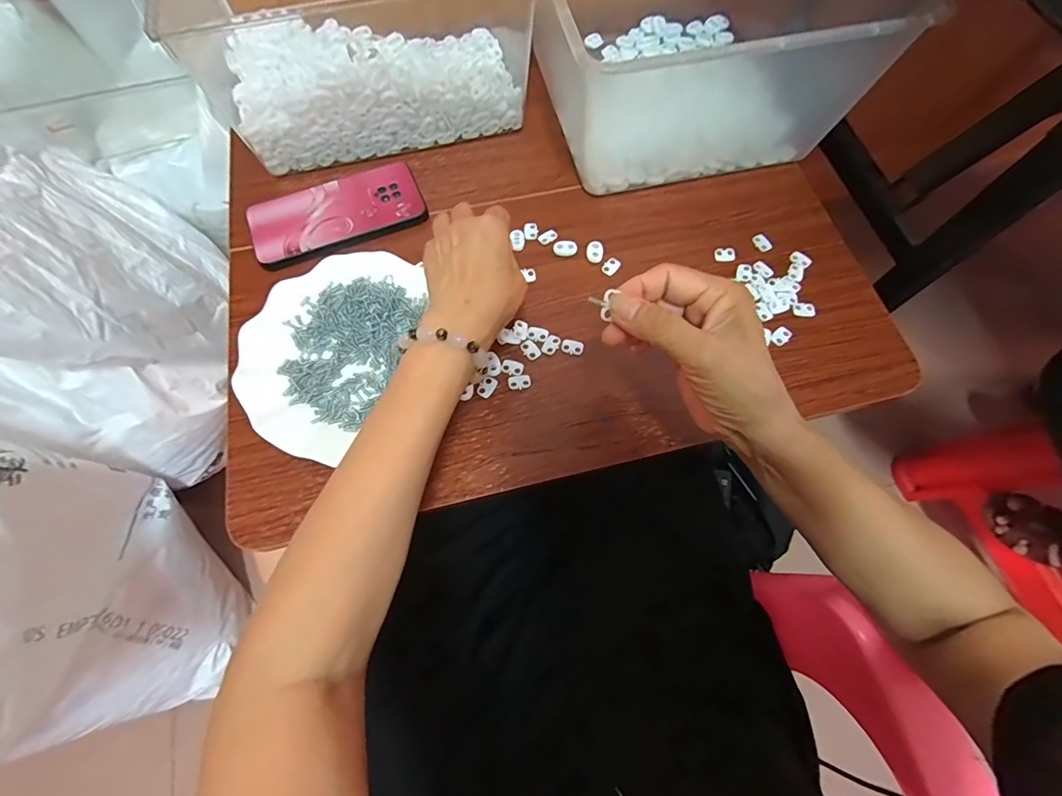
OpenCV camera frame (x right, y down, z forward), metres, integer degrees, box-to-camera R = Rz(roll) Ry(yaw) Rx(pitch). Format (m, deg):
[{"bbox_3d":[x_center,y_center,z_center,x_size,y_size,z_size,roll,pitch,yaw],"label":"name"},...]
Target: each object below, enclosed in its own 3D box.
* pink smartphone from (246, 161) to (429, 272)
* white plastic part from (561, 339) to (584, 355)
[{"bbox_3d":[-0.187,-0.180,0.444,0.161,0.009,0.082,-22,71,-9],"label":"pink smartphone"},{"bbox_3d":[0.037,-0.045,0.401,0.020,0.004,0.013,10,69,3],"label":"white plastic part"}]

